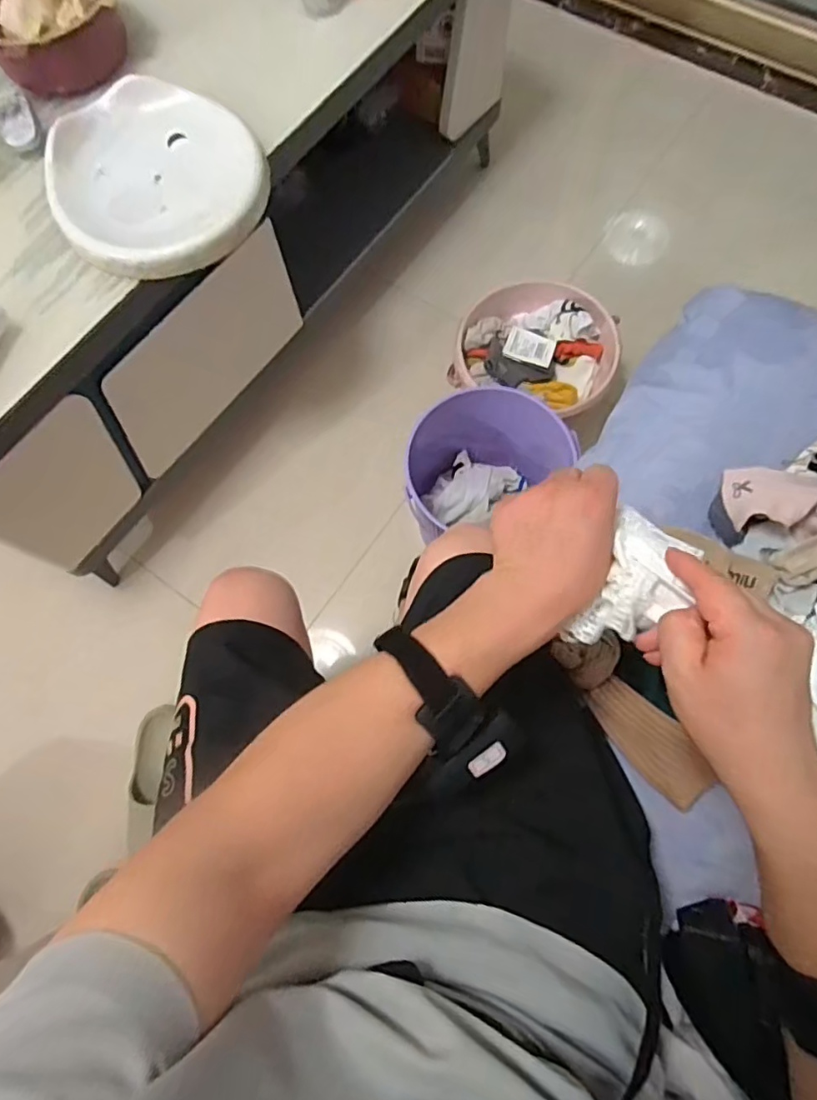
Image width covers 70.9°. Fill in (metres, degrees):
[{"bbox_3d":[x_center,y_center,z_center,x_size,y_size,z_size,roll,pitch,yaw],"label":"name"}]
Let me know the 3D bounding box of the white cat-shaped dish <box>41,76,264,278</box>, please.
[{"bbox_3d":[-0.325,-0.472,0.737,0.259,0.056,0.250,-1,73,2],"label":"white cat-shaped dish"}]

